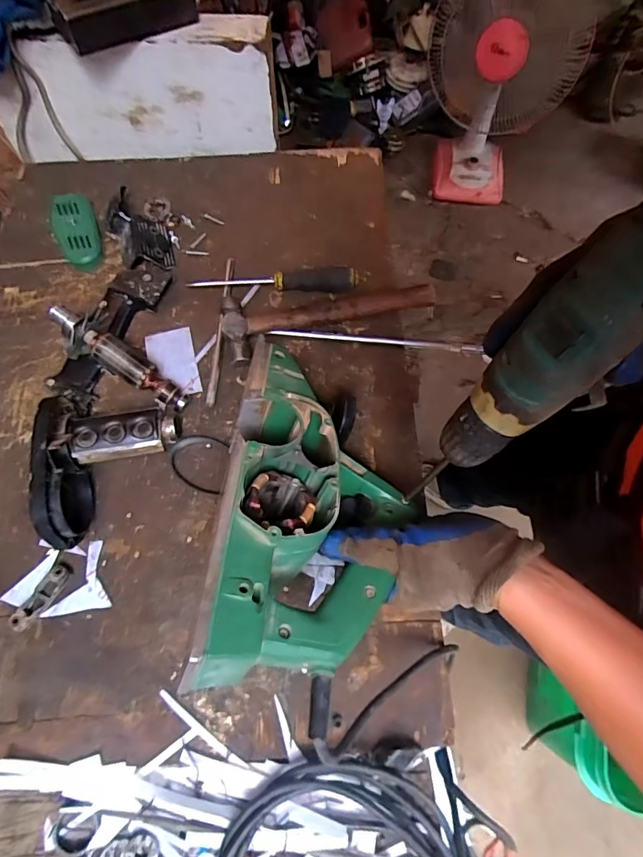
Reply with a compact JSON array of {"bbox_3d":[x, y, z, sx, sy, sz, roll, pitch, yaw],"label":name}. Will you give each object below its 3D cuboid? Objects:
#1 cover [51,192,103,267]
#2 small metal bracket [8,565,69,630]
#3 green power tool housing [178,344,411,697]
[{"bbox_3d":[-0.291,-0.236,0.551,0.047,0.022,0.105,-16,71,-8],"label":"cover"},{"bbox_3d":[-0.253,0.151,0.415,0.018,0.012,0.059,30,71,9],"label":"small metal bracket"},{"bbox_3d":[-0.006,0.062,0.372,0.159,0.065,0.290,25,45,-19],"label":"green power tool housing"}]

